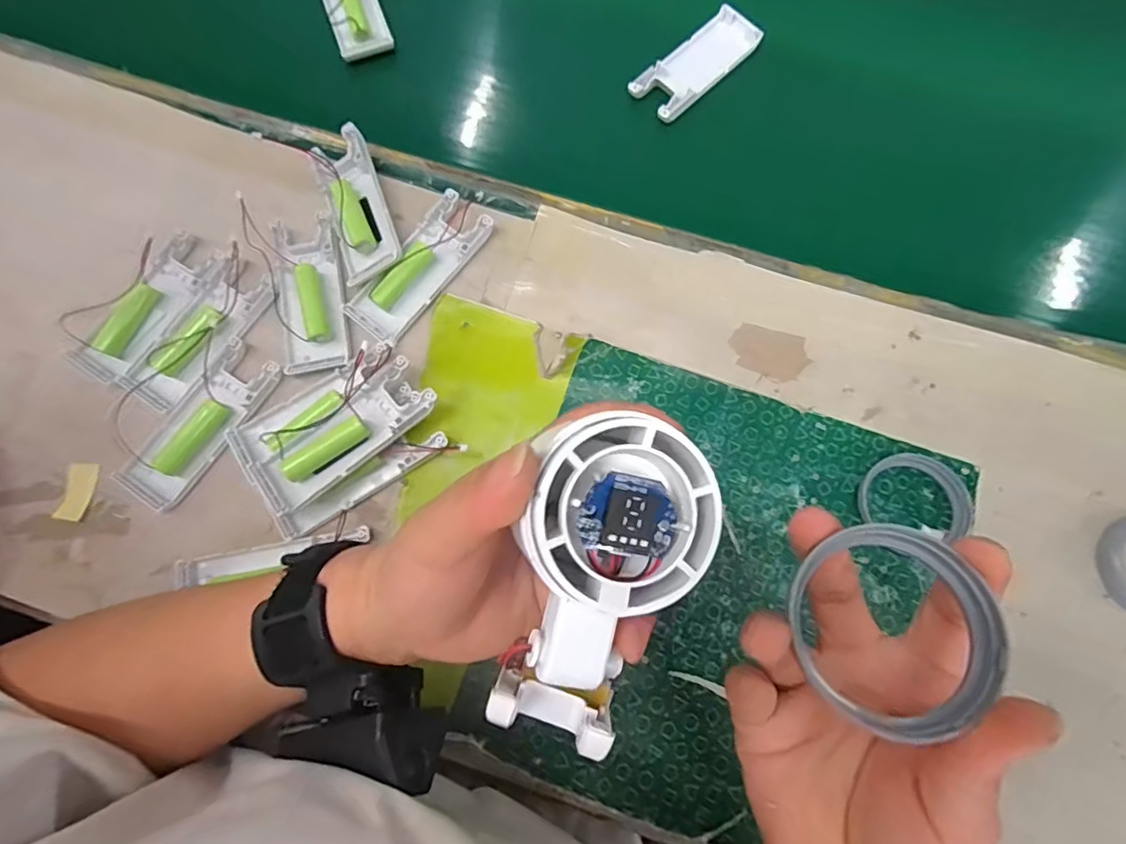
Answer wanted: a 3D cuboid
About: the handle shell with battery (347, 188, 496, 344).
[{"bbox_3d":[-0.091,-0.099,0.350,0.039,0.014,0.101,37,79,7],"label":"handle shell with battery"}]

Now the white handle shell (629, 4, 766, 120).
[{"bbox_3d":[0.097,-0.261,0.402,0.103,0.008,0.041,-43,81,-10],"label":"white handle shell"}]

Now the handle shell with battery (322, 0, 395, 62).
[{"bbox_3d":[-0.157,-0.312,0.408,0.041,0.018,0.094,-19,78,-5],"label":"handle shell with battery"}]

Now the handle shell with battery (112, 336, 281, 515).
[{"bbox_3d":[-0.215,0.001,0.329,0.041,0.012,0.101,32,79,6],"label":"handle shell with battery"}]

